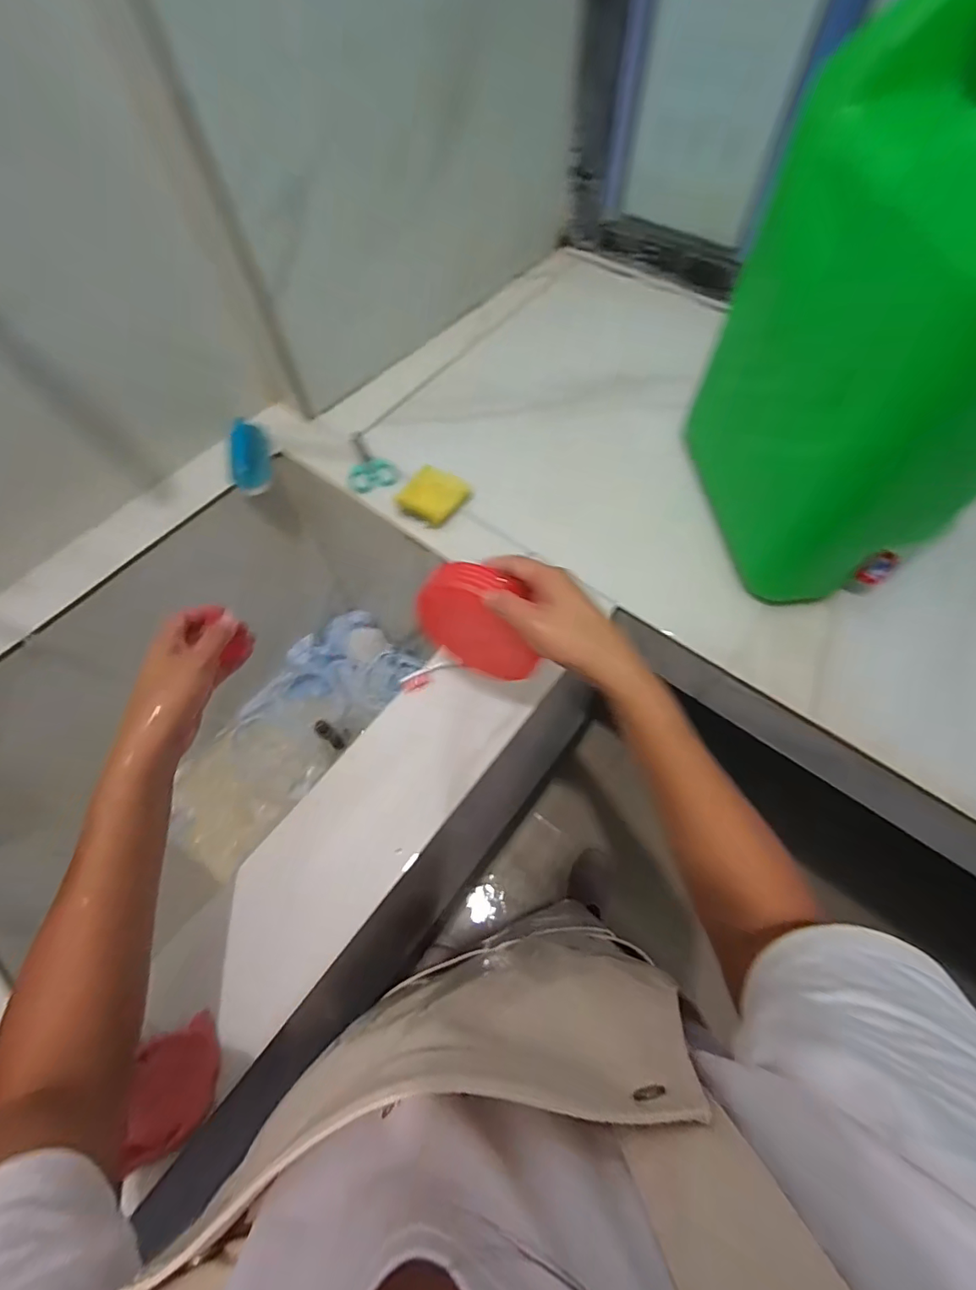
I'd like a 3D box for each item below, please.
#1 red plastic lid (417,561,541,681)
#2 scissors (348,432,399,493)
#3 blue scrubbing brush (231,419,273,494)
[{"bbox_3d":[-0.003,-0.024,0.441,0.113,0.097,0.026,22,35,0],"label":"red plastic lid"},{"bbox_3d":[-0.176,-0.273,0.725,0.069,0.020,0.122,-20,64,-8],"label":"scissors"},{"bbox_3d":[-0.336,-0.265,0.706,0.054,0.036,0.118,-9,76,-3],"label":"blue scrubbing brush"}]

